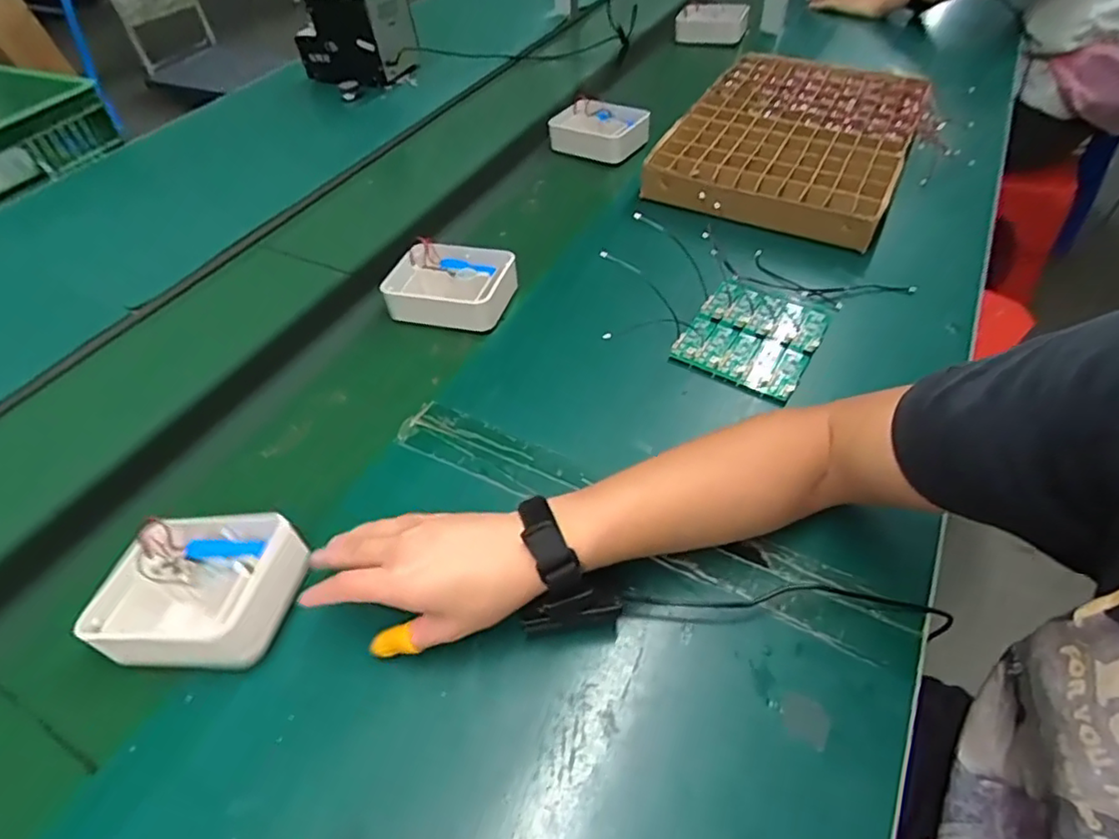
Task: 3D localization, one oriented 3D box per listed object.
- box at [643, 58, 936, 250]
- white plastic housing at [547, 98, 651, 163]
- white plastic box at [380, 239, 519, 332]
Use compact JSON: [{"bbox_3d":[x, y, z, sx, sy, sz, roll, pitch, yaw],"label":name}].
[{"bbox_3d":[0.319,-0.387,0.855,0.282,0.056,0.399,20,53,21],"label":"box"},{"bbox_3d":[0.058,-0.433,0.935,0.141,0.056,0.087,25,55,24],"label":"white plastic housing"},{"bbox_3d":[-0.122,-0.150,0.700,0.143,0.046,0.104,9,50,12],"label":"white plastic box"}]

